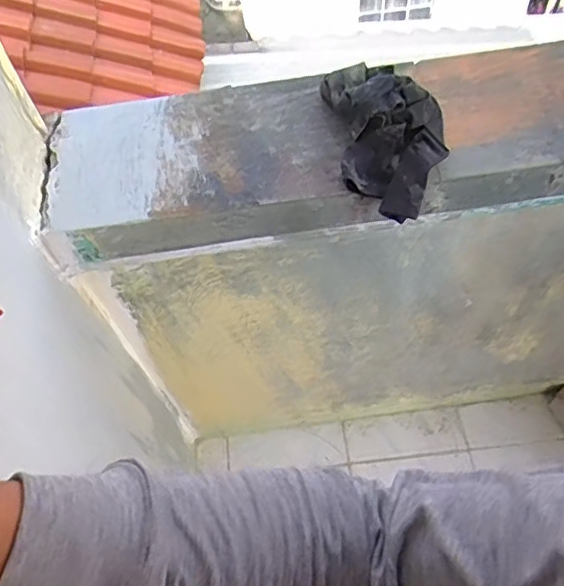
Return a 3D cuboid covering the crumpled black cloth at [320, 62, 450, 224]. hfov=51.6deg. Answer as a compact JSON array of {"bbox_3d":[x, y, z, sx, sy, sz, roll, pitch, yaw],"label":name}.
[{"bbox_3d":[0.134,-0.192,0.706,0.134,0.055,0.228,-8,58,0],"label":"crumpled black cloth"}]

